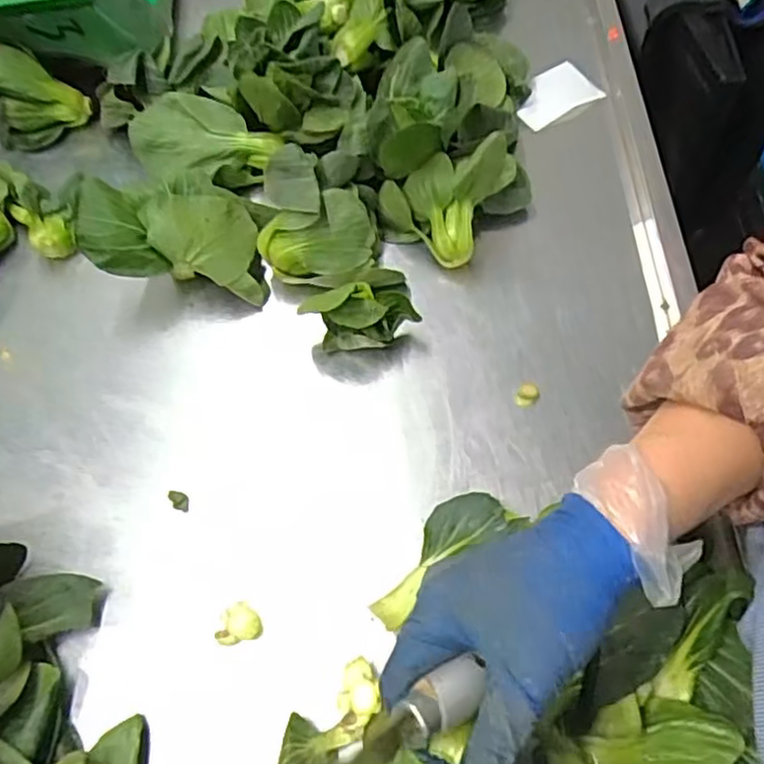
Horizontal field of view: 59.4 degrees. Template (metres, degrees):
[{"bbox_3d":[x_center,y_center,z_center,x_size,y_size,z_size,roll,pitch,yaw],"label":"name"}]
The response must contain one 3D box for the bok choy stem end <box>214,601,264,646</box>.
[{"bbox_3d":[-0.091,0.152,0.423,0.029,0.013,0.024,-16,61,-6],"label":"bok choy stem end"}]

